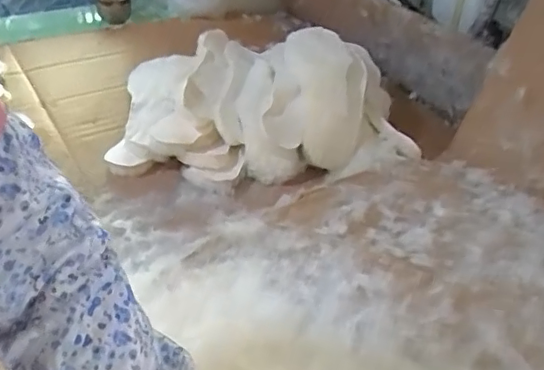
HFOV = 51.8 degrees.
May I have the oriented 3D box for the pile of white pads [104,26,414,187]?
[{"bbox_3d":[-0.010,-0.124,0.777,0.382,0.087,0.255,-1,42,-9],"label":"pile of white pads"}]

